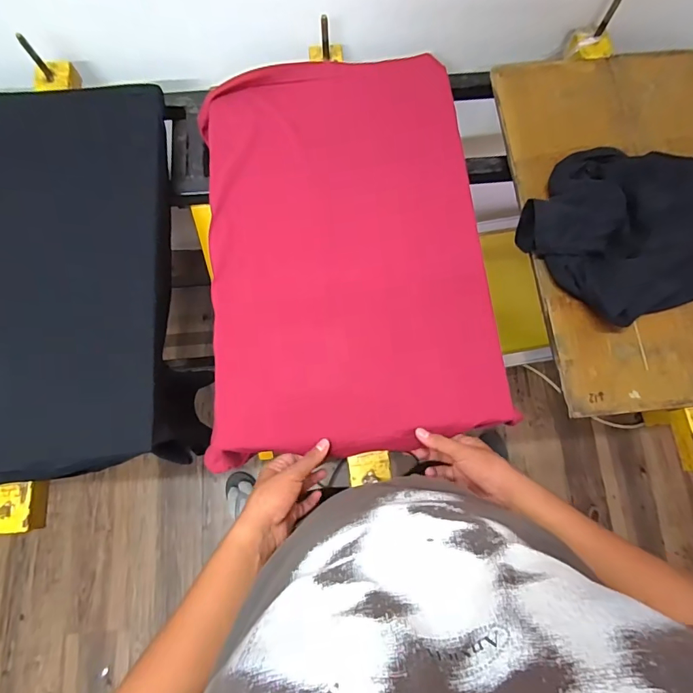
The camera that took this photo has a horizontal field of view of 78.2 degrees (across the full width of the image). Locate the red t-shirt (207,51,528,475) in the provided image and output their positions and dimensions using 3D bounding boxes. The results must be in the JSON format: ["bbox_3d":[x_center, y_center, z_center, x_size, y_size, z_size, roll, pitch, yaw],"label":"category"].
[{"bbox_3d":[-0.010,-0.165,0.674,0.414,0.058,0.641,-7,77,-1],"label":"red t-shirt"}]

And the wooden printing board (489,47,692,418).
[{"bbox_3d":[0.477,-0.212,0.651,0.390,0.021,0.597,-6,77,-1],"label":"wooden printing board"}]

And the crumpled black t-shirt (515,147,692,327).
[{"bbox_3d":[0.427,-0.187,0.620,0.315,0.078,0.267,-20,77,-4],"label":"crumpled black t-shirt"}]

